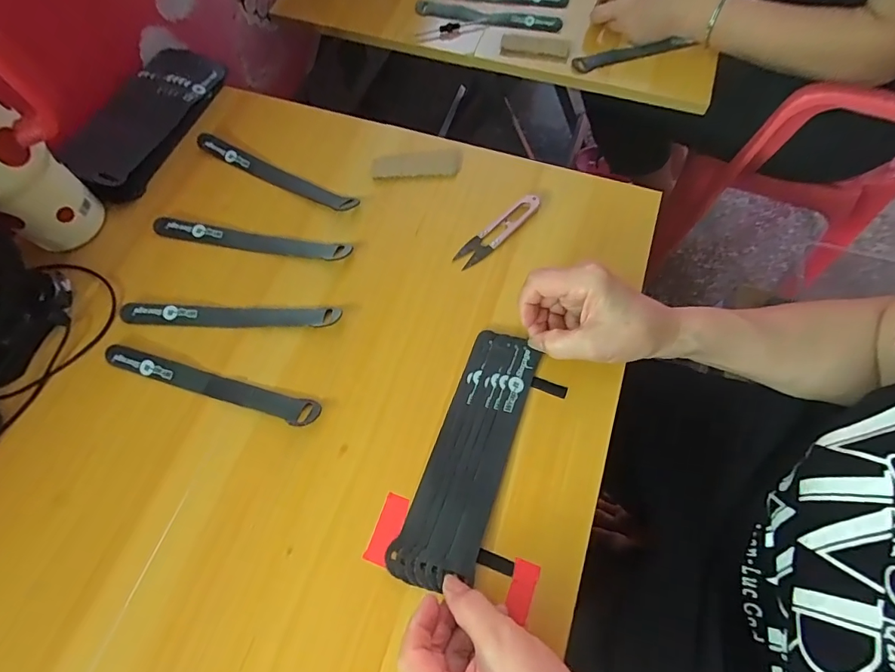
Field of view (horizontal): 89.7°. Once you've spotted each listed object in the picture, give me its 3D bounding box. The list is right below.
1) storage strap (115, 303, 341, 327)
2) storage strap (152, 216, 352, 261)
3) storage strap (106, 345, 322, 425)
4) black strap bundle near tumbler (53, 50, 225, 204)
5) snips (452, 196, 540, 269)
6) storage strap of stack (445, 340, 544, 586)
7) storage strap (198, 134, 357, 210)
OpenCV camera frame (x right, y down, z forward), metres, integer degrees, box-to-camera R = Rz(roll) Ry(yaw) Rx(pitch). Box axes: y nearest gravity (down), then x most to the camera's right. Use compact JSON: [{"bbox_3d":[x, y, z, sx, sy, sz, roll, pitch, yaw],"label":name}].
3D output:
[{"bbox_3d":[-0.191,-0.019,0.395,0.192,0.008,0.020,2,68,2],"label":"storage strap"},{"bbox_3d":[-0.185,-0.090,0.425,0.192,0.009,0.019,9,68,5],"label":"storage strap"},{"bbox_3d":[-0.198,0.039,0.371,0.193,0.010,0.021,15,69,7],"label":"storage strap"},{"bbox_3d":[-0.321,-0.233,0.468,0.085,0.035,0.194,16,69,7],"label":"black strap bundle near tumbler"},{"bbox_3d":[0.048,-0.099,0.425,0.097,0.014,0.023,-40,73,-14],"label":"snips"},{"bbox_3d":[0.039,0.091,0.351,0.020,0.012,0.176,19,71,8],"label":"storage strap of stack"},{"bbox_3d":[-0.173,-0.165,0.455,0.189,0.008,0.021,27,71,11],"label":"storage strap"}]

